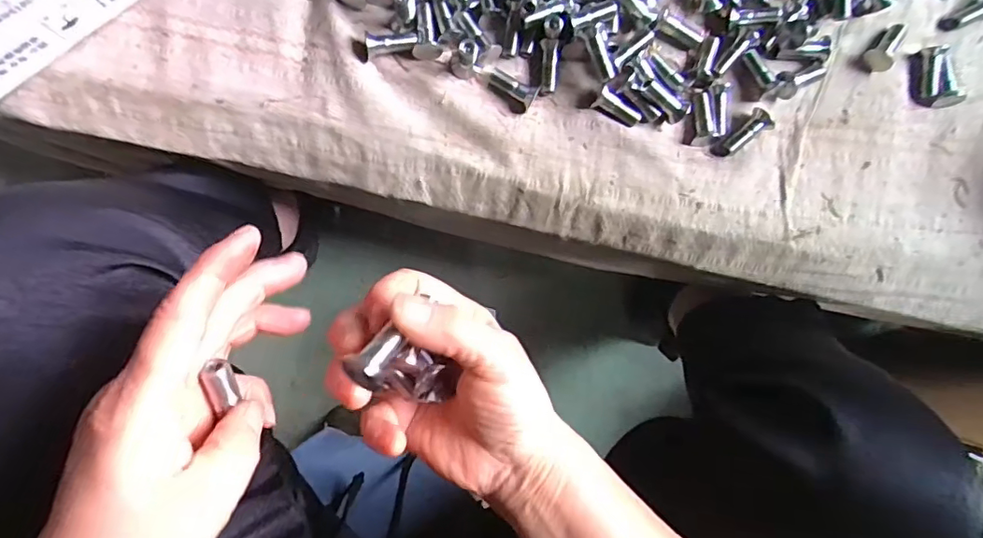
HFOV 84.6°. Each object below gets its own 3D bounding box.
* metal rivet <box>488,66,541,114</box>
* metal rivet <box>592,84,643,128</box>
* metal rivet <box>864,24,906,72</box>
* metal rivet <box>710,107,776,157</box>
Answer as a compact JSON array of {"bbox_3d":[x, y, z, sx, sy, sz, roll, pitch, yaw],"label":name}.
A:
[{"bbox_3d":[0.012,-0.123,0.367,0.036,0.011,0.016,31,86,-4],"label":"metal rivet"},{"bbox_3d":[0.088,-0.111,0.374,0.036,0.012,0.015,28,83,-16],"label":"metal rivet"},{"bbox_3d":[0.293,-0.165,0.397,0.017,0.015,0.044,41,85,-3],"label":"metal rivet"},{"bbox_3d":[0.179,-0.097,0.386,0.045,0.014,0.017,-34,92,-5],"label":"metal rivet"}]

